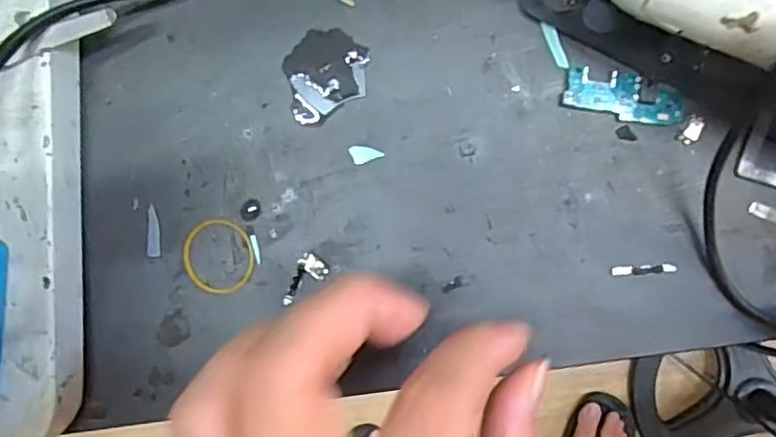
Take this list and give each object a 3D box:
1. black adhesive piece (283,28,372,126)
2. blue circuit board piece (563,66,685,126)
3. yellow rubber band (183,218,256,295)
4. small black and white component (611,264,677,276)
[{"bbox_3d":[-0.023,-0.055,0.245,0.032,0.004,0.034,-11,90,2],"label":"black adhesive piece"},{"bbox_3d":[0.089,-0.046,0.240,0.044,0.004,0.016,13,91,2],"label":"blue circuit board piece"},{"bbox_3d":[-0.066,0.015,0.248,0.028,0.004,0.029,0,91,2],"label":"yellow rubber band"},{"bbox_3d":[0.098,0.020,0.243,0.024,0.004,0.004,-4,91,2],"label":"small black and white component"}]

